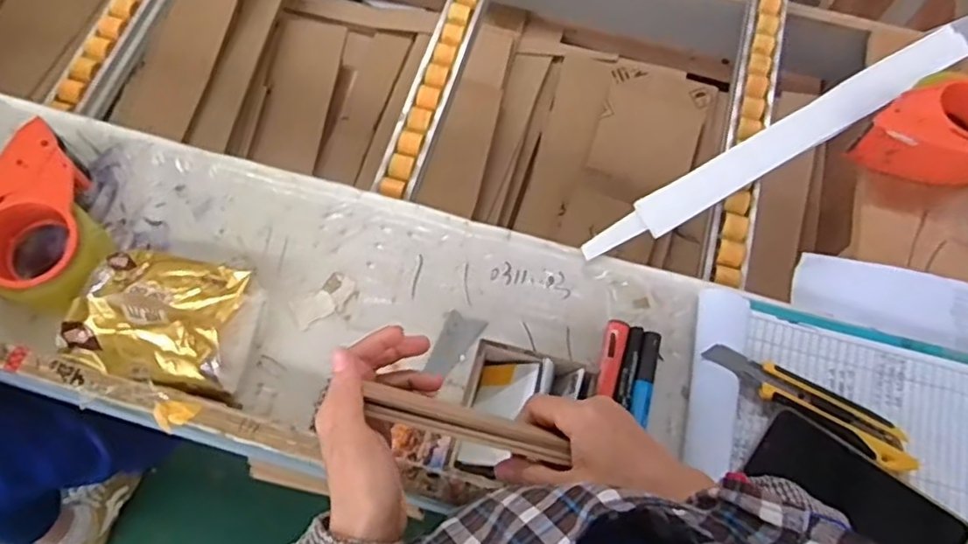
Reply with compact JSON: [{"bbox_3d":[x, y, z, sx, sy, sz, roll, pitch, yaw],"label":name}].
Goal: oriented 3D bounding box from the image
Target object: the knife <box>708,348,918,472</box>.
[{"bbox_3d":[0.276,0.109,0.558,0.178,0.013,0.035,33,69,11],"label":"knife"}]

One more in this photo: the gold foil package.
[{"bbox_3d":[-0.271,0.039,0.556,0.138,0.054,0.107,11,67,2],"label":"gold foil package"}]

